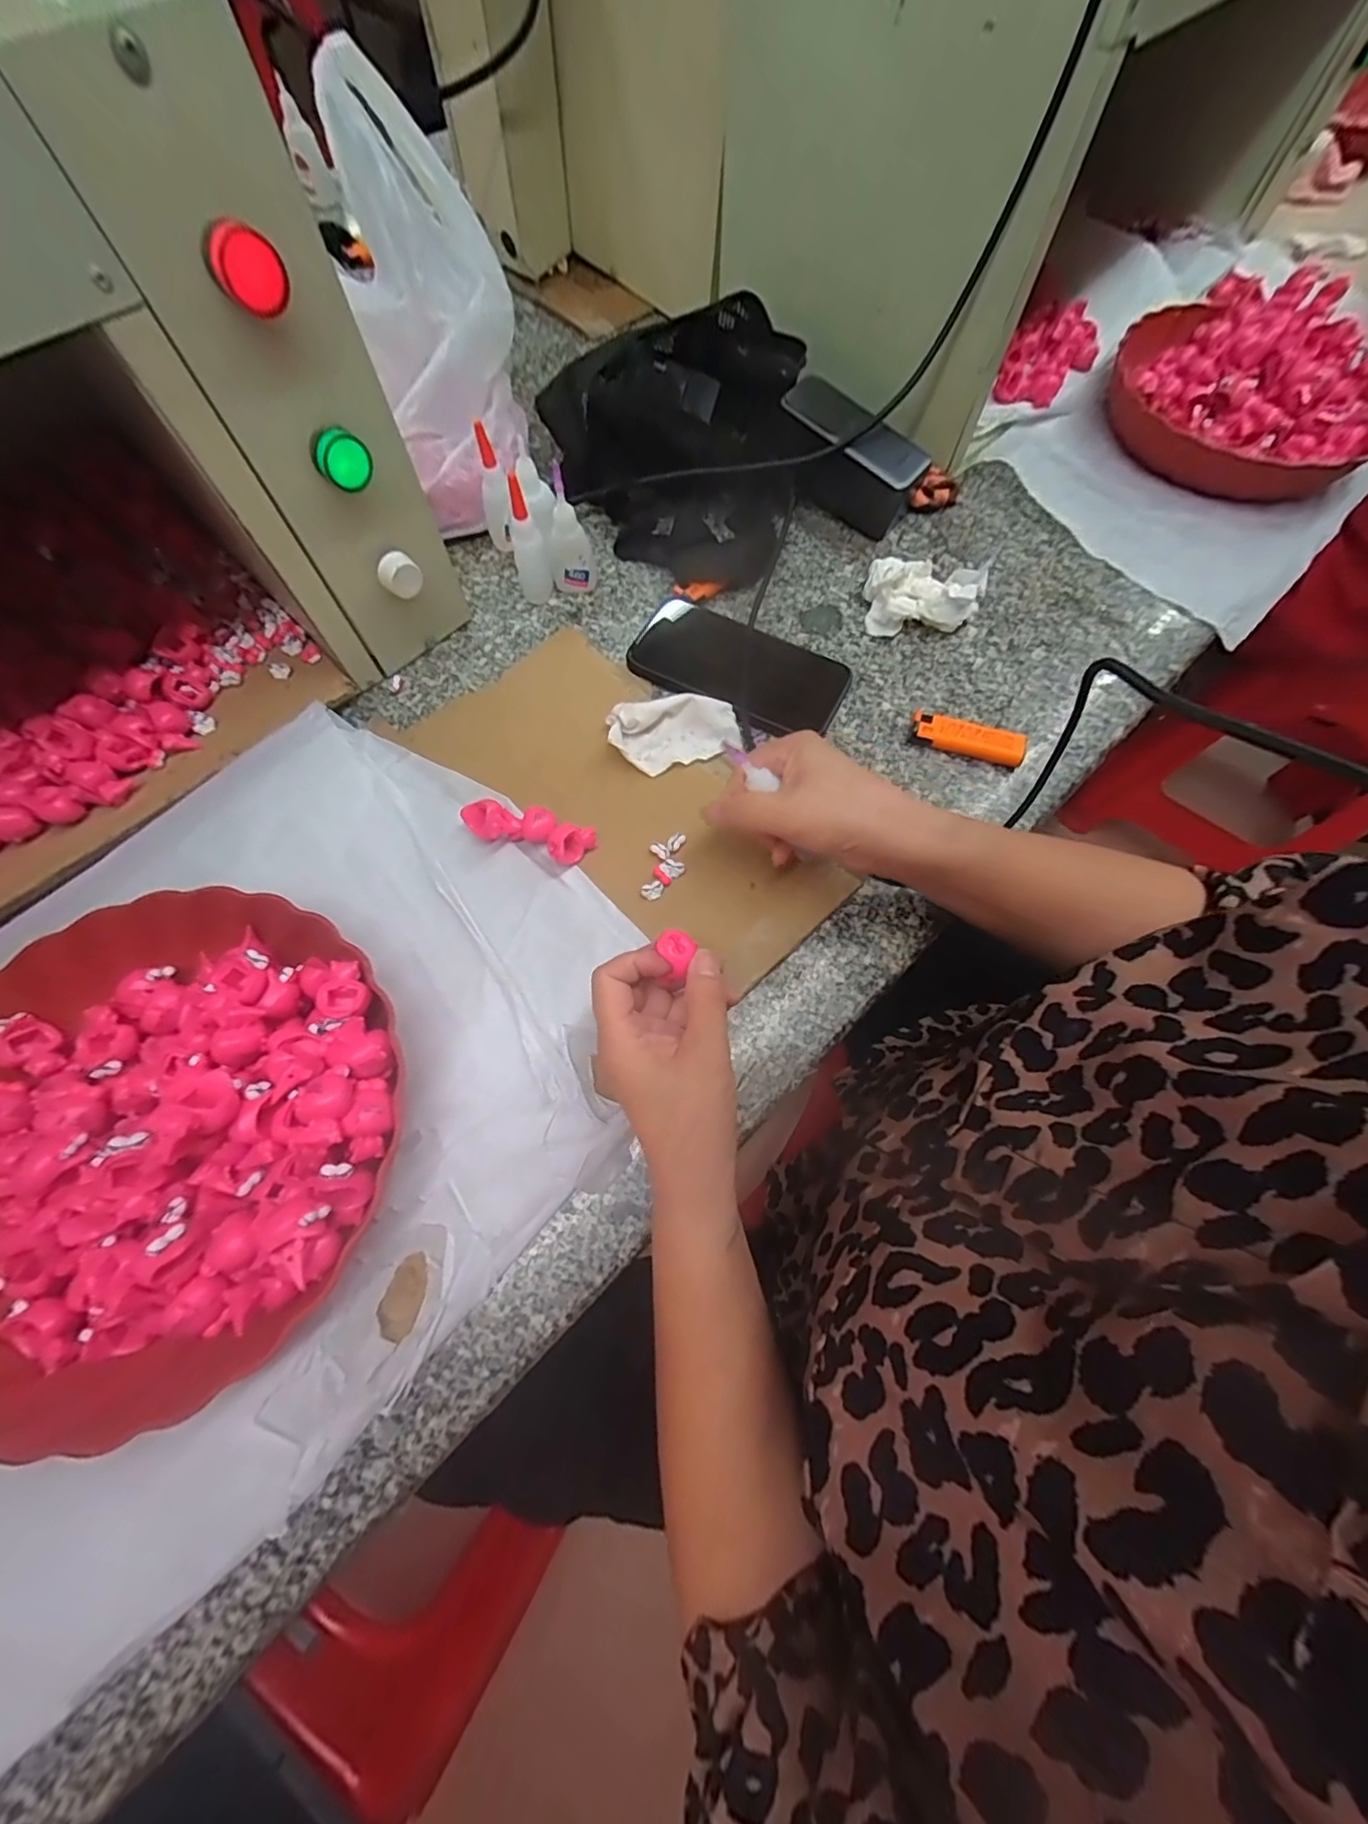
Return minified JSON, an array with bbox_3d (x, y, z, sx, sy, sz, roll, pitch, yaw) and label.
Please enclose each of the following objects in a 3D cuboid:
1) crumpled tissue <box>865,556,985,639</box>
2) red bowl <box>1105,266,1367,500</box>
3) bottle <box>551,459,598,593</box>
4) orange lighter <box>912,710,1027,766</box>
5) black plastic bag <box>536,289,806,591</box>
[{"bbox_3d":[0.195,-0.253,0.466,0.089,0.033,0.055,5,67,1],"label":"crumpled tissue"},{"bbox_3d":[0.519,-0.486,0.533,0.225,0.076,0.233,1,67,-1],"label":"red bowl"},{"bbox_3d":[-0.089,-0.293,0.450,0.032,0.088,0.017,4,67,0],"label":"bottle"},{"bbox_3d":[0.209,-0.128,0.426,0.079,0.015,0.024,17,68,5],"label":"orange lighter"},{"bbox_3d":[0.006,-0.417,0.496,0.203,0.099,0.226,24,69,8],"label":"black plastic bag"}]

